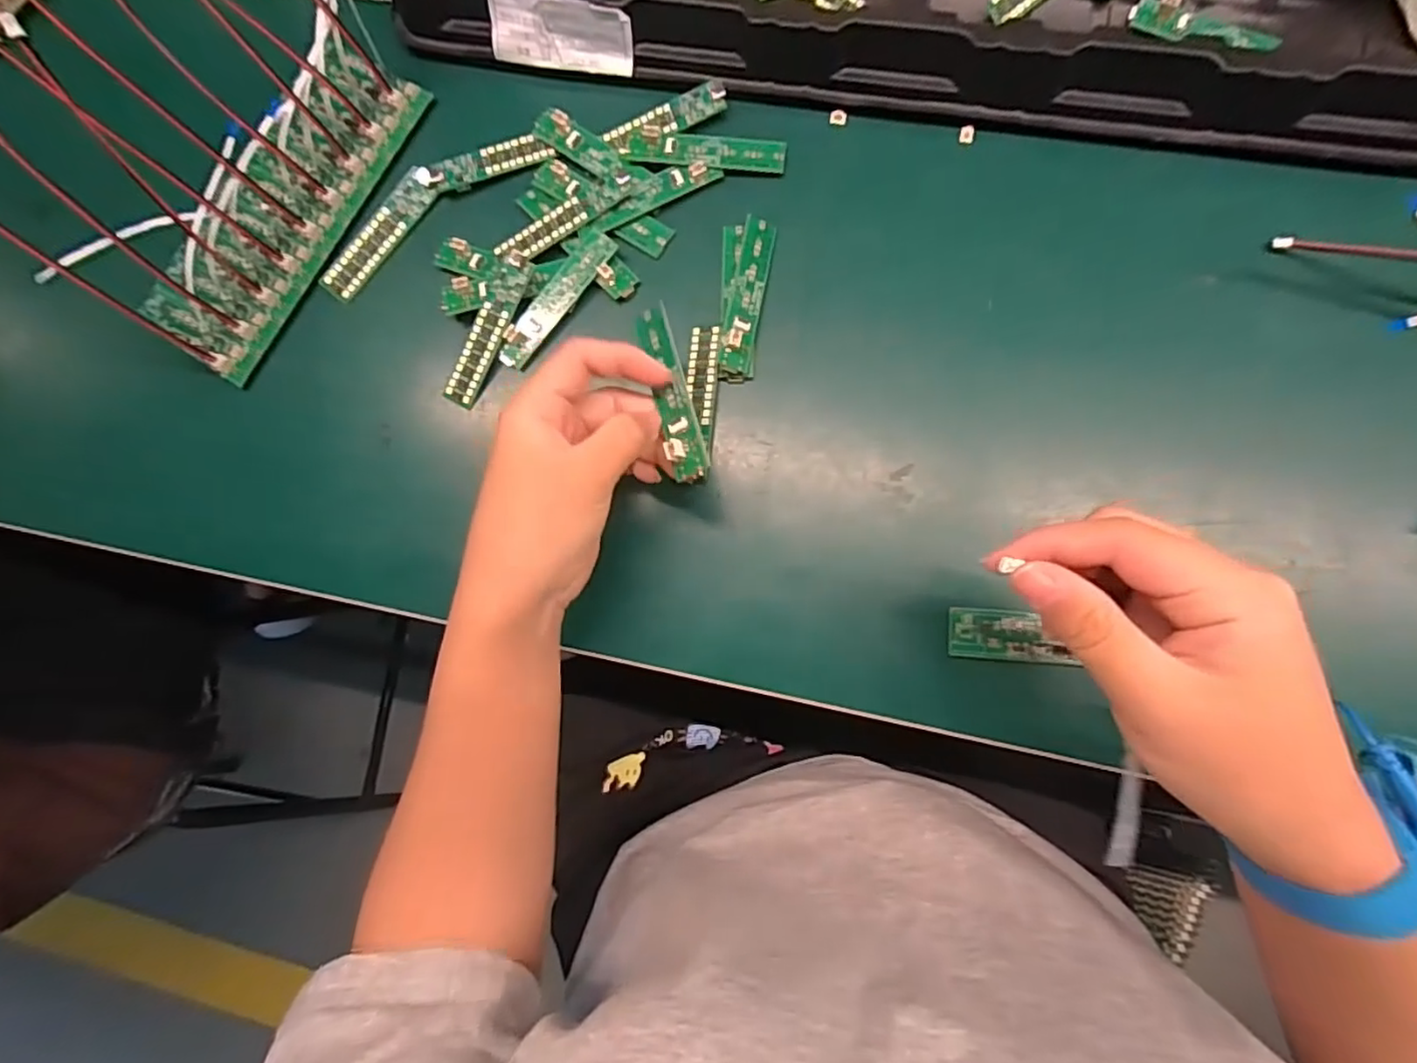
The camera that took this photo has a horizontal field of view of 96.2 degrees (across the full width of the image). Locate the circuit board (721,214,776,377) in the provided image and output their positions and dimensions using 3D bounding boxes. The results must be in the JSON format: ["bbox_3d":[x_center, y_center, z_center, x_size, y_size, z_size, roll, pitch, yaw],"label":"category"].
[{"bbox_3d":[0.021,-0.122,0.328,0.018,0.010,0.084,16,79,-23],"label":"circuit board"}]

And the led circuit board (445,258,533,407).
[{"bbox_3d":[-0.118,-0.105,0.339,0.018,0.005,0.080,25,98,-5],"label":"led circuit board"}]

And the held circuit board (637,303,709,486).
[{"bbox_3d":[-0.016,-0.063,0.282,0.016,0.008,0.086,-16,74,4],"label":"held circuit board"}]

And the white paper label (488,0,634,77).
[{"bbox_3d":[-0.079,-0.266,0.340,0.078,0.034,0.006,15,58,5],"label":"white paper label"}]

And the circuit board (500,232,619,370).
[{"bbox_3d":[-0.081,-0.124,0.337,0.018,0.004,0.084,38,89,7],"label":"circuit board"}]

